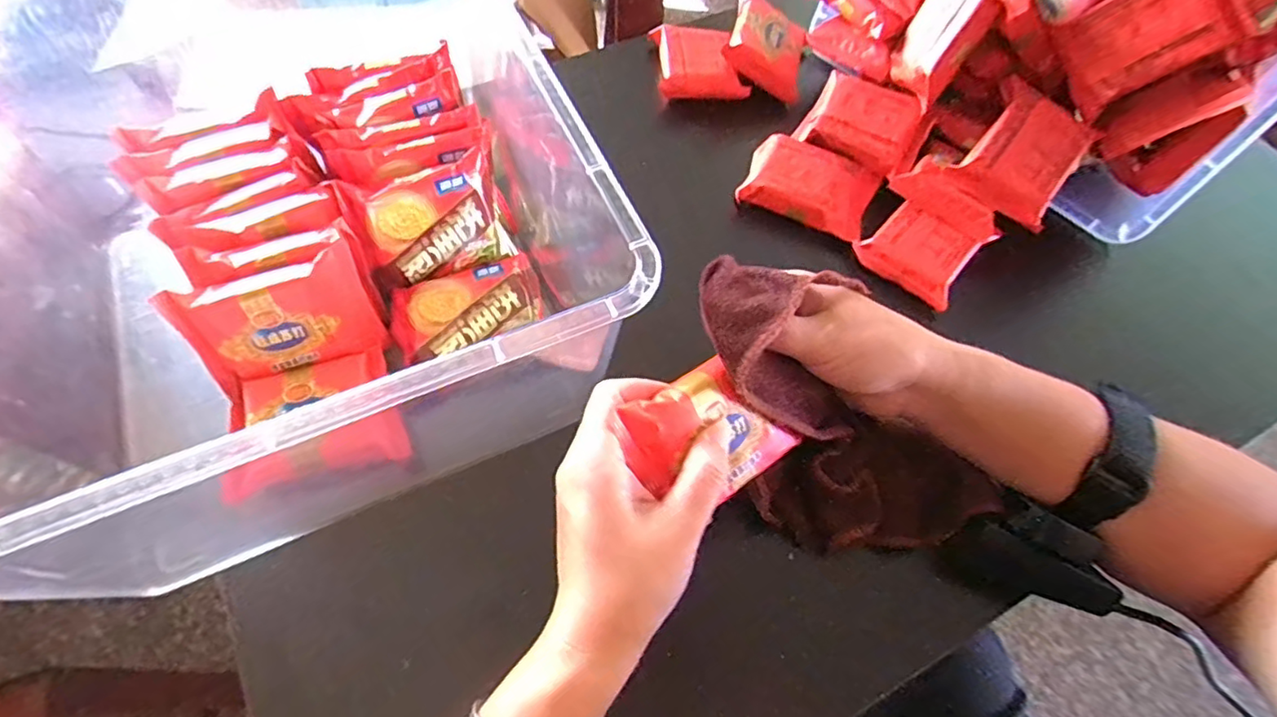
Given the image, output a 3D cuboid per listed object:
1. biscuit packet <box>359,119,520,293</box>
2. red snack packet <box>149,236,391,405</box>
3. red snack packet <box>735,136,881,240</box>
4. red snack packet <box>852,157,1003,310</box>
[{"bbox_3d":[-0.124,-0.087,0.377,0.091,0.070,0.022,-23,41,-17],"label":"biscuit packet"},{"bbox_3d":[-0.197,-0.021,0.337,0.093,0.063,0.017,-21,38,-12],"label":"red snack packet"},{"bbox_3d":[0.124,-0.127,0.442,0.090,0.018,0.065,24,64,10],"label":"red snack packet"},{"bbox_3d":[0.198,-0.088,0.415,0.071,0.033,0.079,38,67,16],"label":"red snack packet"}]

